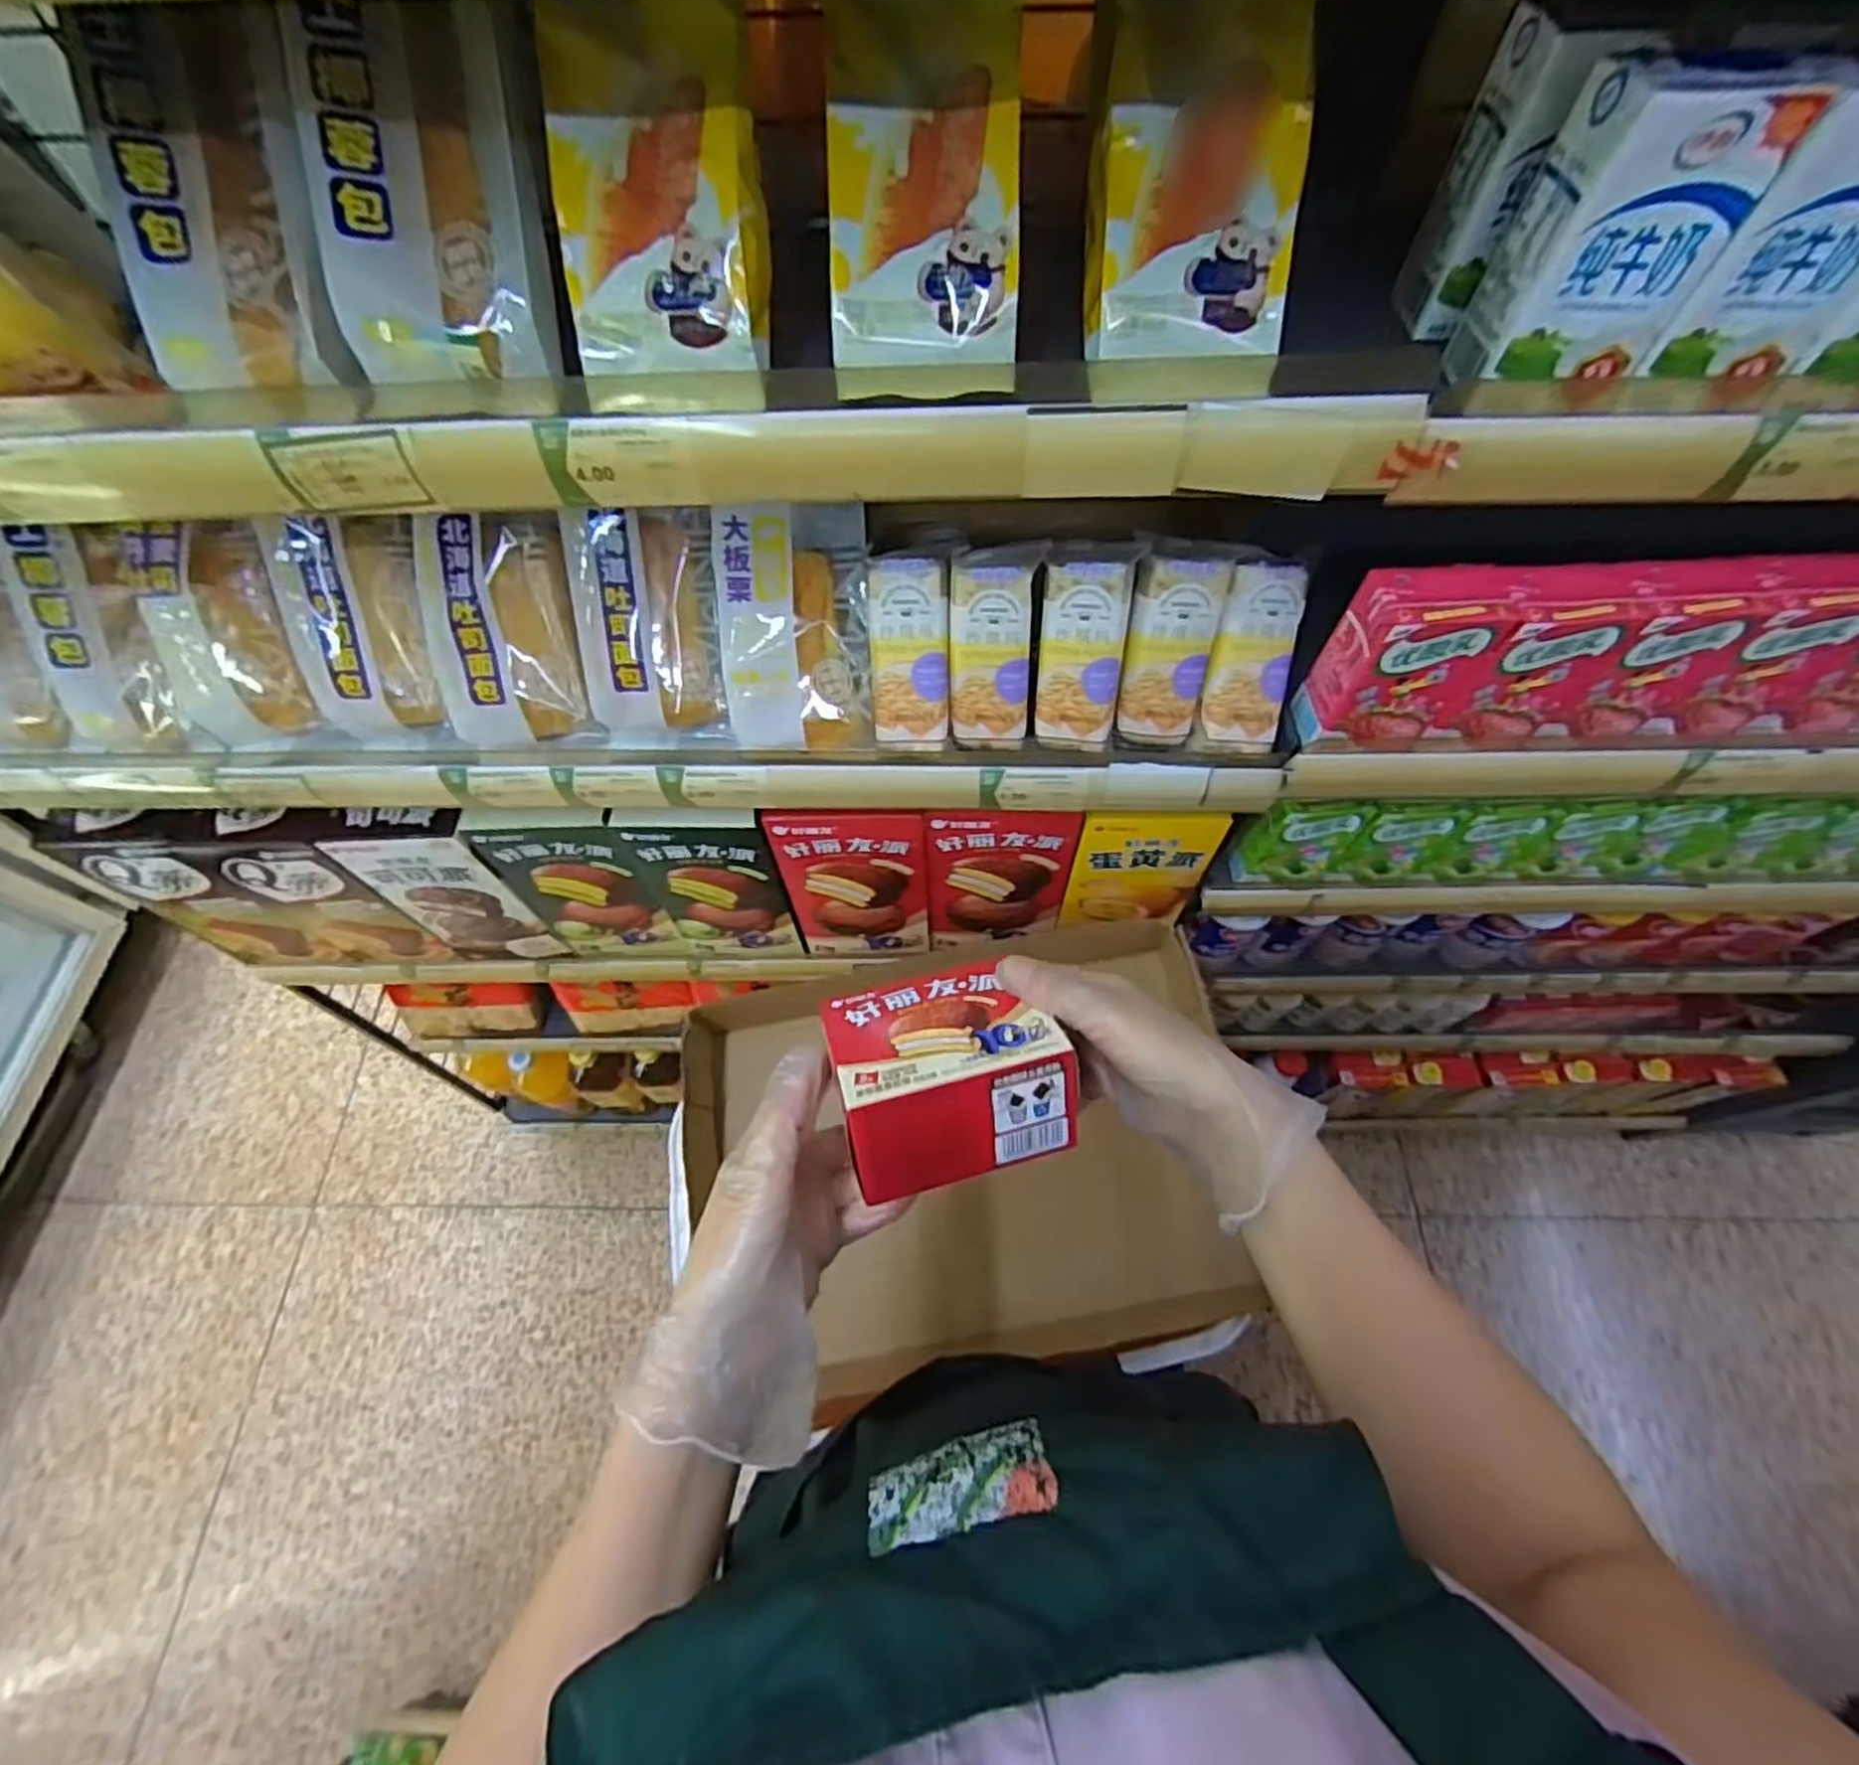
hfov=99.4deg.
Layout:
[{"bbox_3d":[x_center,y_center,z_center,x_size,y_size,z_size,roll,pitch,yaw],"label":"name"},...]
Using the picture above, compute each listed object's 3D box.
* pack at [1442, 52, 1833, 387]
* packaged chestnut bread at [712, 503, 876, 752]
[{"bbox_3d":[0.268,-0.251,0.304,0.071,0.100,0.042,3,63,2],"label":"pack"},{"bbox_3d":[-0.080,-0.150,0.477,0.086,0.049,0.138,-3,102,-6],"label":"packaged chestnut bread"}]

